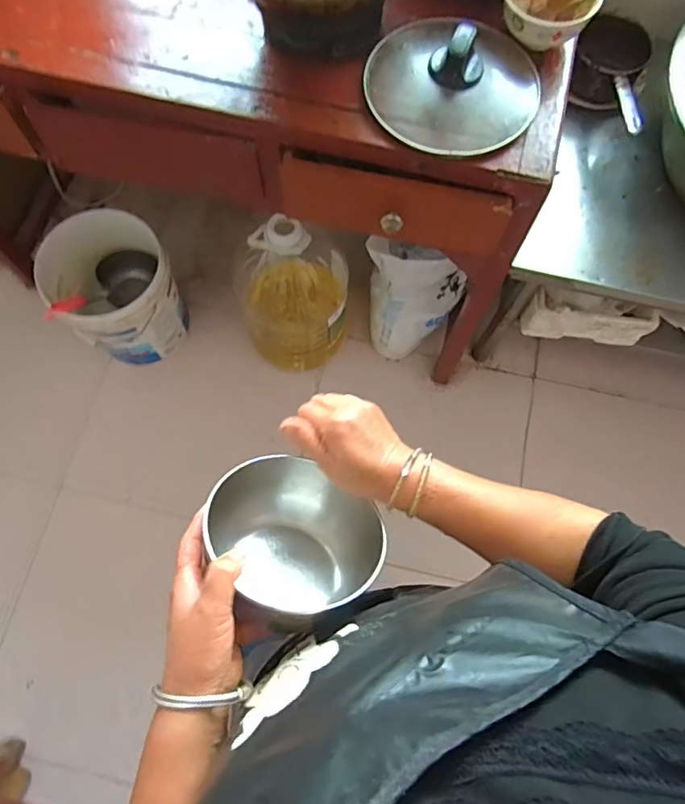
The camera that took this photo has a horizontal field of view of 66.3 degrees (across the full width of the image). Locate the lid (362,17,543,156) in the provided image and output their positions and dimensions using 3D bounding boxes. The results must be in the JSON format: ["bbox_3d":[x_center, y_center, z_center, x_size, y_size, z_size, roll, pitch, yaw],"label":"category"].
[{"bbox_3d":[0.147,-0.449,0.707,0.239,0.070,0.203,31,75,8],"label":"lid"}]

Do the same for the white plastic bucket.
[{"bbox_3d":[-0.564,-0.263,1.334,0.279,0.342,0.250,-20,74,-7],"label":"white plastic bucket"}]

